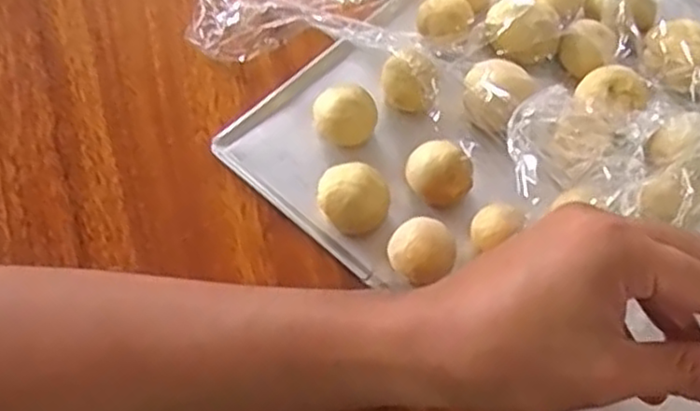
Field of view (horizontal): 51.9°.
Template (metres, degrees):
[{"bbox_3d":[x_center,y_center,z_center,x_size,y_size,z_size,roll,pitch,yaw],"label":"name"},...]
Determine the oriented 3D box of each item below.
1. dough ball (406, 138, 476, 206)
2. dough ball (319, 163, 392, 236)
[{"bbox_3d":[0.050,-0.017,0.399,0.037,0.030,0.030,18,59,6],"label":"dough ball"},{"bbox_3d":[0.002,-0.005,0.385,0.037,0.029,0.033,2,58,-4],"label":"dough ball"}]

